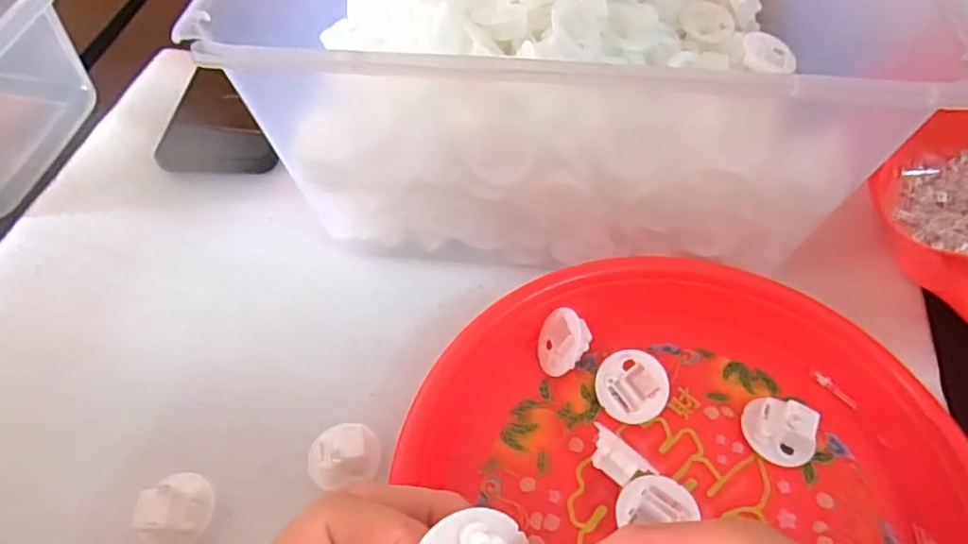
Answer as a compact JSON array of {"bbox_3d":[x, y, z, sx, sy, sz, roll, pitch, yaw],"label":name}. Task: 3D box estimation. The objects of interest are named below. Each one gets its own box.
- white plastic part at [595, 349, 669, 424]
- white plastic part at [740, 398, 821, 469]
[{"bbox_3d":[0.070,0.054,0.291,0.032,0.010,0.032,19,91,23],"label":"white plastic part"},{"bbox_3d":[0.135,0.071,0.277,0.032,0.024,0.026,24,60,16],"label":"white plastic part"}]

